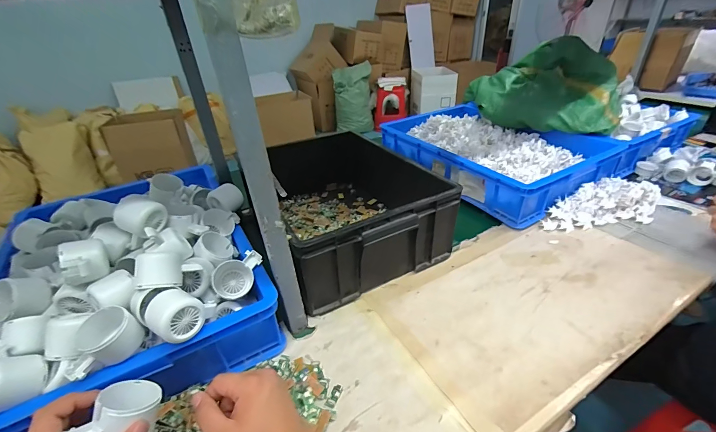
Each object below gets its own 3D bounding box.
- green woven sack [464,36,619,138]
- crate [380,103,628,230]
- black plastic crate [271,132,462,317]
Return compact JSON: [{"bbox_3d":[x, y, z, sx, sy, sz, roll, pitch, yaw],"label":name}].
[{"bbox_3d":[0.588,-0.435,1.087,0.444,0.206,0.378,7,34,17],"label":"green woven sack"},{"bbox_3d":[0.425,-0.206,1.062,0.466,0.132,0.581,-19,35,-23],"label":"crate"},{"bbox_3d":[-0.038,-0.033,0.782,0.371,0.169,0.464,-18,35,-21],"label":"black plastic crate"}]

